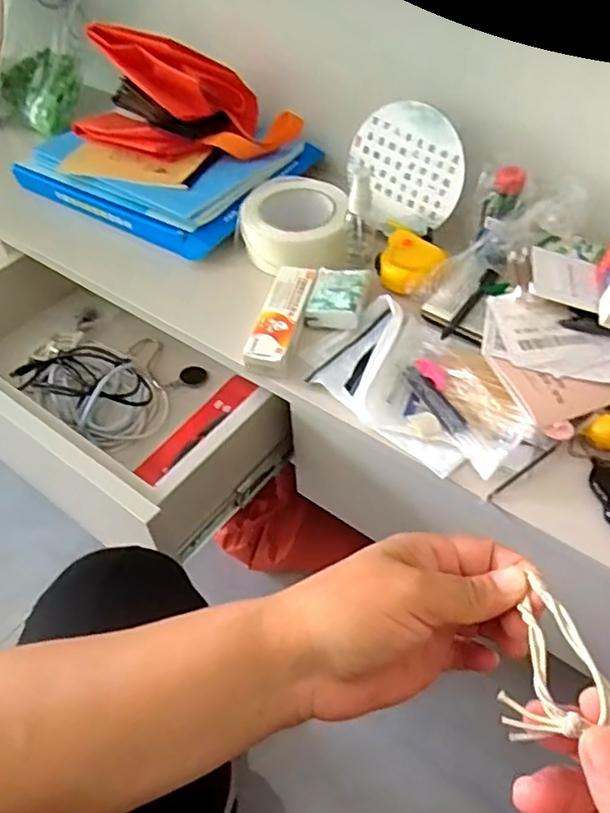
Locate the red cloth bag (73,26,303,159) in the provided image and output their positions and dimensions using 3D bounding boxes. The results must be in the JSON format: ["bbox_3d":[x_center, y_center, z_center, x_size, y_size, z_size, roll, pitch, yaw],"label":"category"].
[{"bbox_3d":[-0.149,-0.367,0.752,0.285,0.117,0.088,0,49,2],"label":"red cloth bag"}]

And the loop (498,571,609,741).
[{"bbox_3d":[0.092,0.099,0.252,0.037,0.024,0.062,-9,50,-6],"label":"loop"}]

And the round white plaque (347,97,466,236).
[{"bbox_3d":[0.108,-0.259,0.687,0.135,0.131,0.010,42,37,14],"label":"round white plaque"}]

